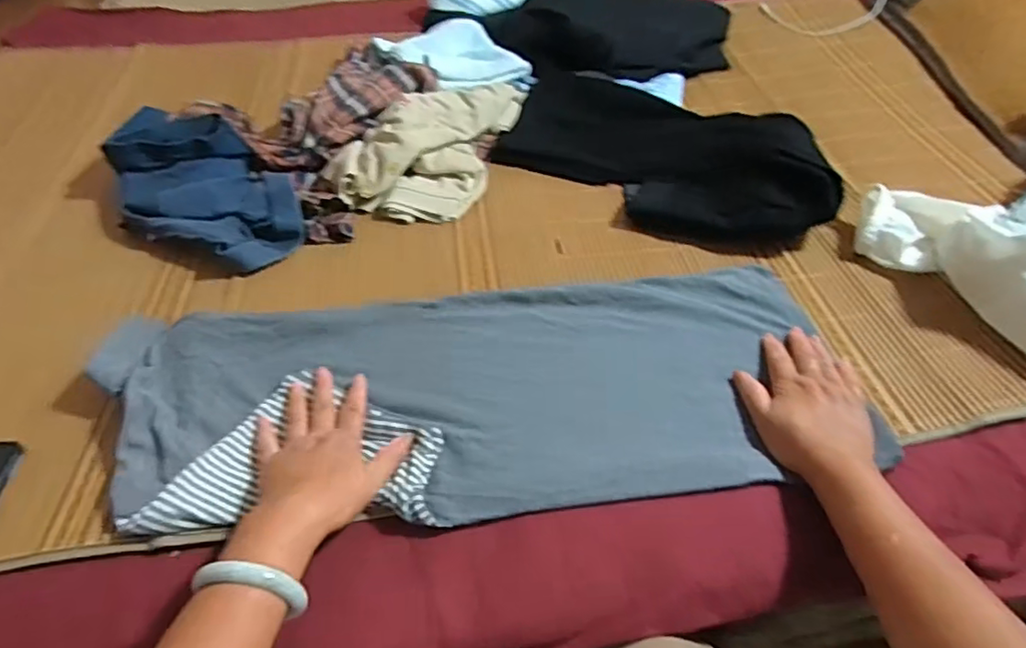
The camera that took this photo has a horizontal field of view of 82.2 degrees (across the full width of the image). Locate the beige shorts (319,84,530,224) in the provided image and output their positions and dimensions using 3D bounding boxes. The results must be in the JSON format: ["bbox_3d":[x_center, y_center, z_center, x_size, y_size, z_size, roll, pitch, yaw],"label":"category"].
[{"bbox_3d":[-0.118,-0.276,0.827,0.192,0.064,0.315,13,52,11],"label":"beige shorts"}]

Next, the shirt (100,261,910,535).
[{"bbox_3d":[-0.025,0.058,0.563,0.677,0.029,0.256,-3,51,-4],"label":"shirt"}]

